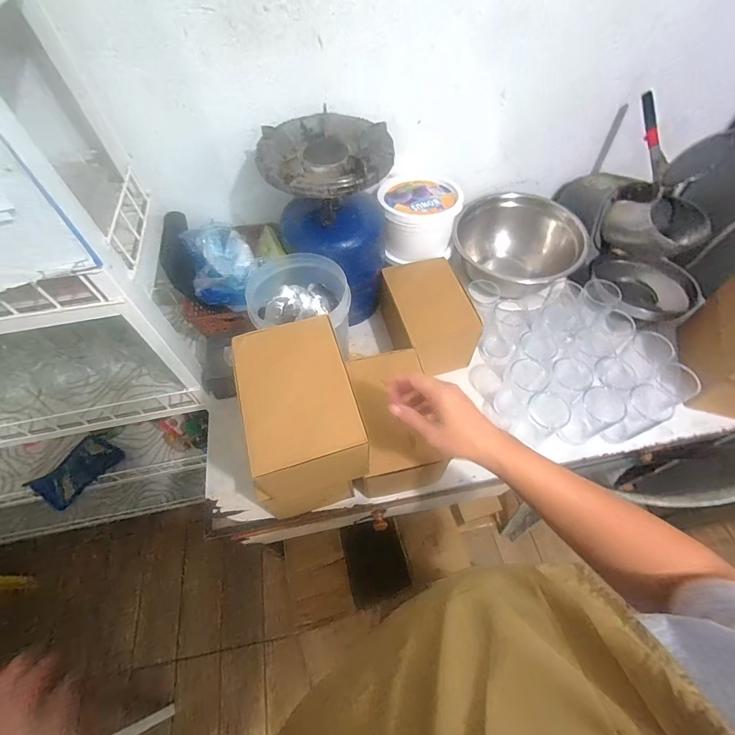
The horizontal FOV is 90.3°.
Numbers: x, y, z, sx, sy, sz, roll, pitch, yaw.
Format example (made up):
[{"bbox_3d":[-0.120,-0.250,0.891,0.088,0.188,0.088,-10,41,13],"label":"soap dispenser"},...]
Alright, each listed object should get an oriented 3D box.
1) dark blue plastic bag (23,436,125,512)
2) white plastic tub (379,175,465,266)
[{"bbox_3d":[-0.771,0.268,0.972,0.140,0.026,0.181,24,46,15],"label":"dark blue plastic bag"},{"bbox_3d":[0.104,-0.332,0.794,0.159,0.118,0.160,-1,58,1],"label":"white plastic tub"}]

